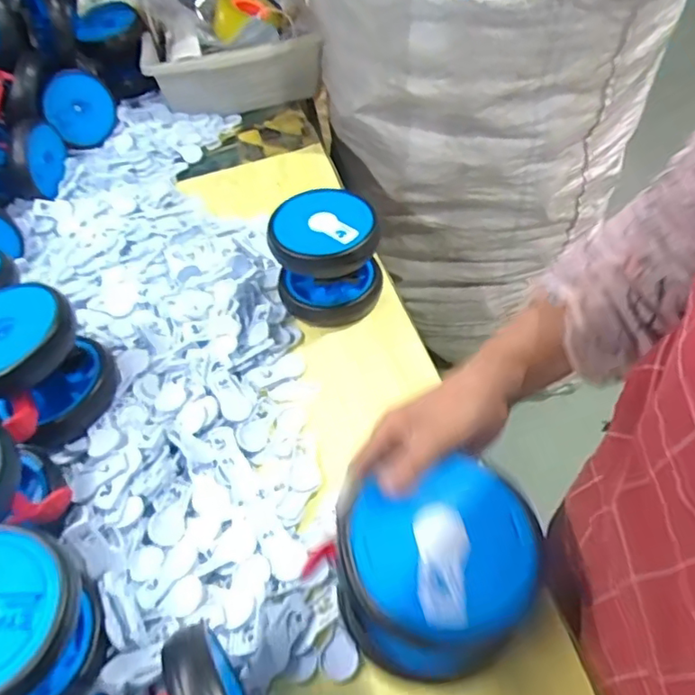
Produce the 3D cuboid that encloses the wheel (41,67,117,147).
[{"bbox_3d":[-0.480,-0.431,1.067,0.125,0.134,0.029,-40,62,21],"label":"wheel"}]

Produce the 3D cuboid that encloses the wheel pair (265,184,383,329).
[{"bbox_3d":[-0.027,-0.107,0.740,0.114,0.132,0.111,-5,50,6],"label":"wheel pair"}]

